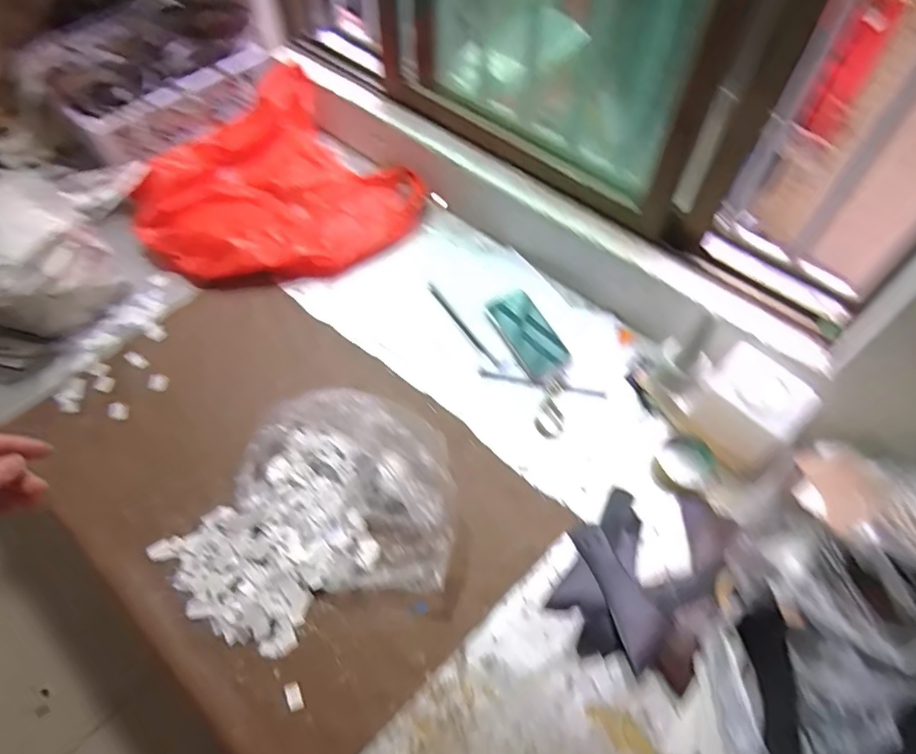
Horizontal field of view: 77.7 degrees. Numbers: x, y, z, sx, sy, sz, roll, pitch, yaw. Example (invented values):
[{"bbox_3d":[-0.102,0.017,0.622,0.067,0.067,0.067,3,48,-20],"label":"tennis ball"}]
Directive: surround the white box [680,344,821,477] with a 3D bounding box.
[{"bbox_3d":[0.394,0.047,0.782,0.104,0.112,0.131,-37,64,-22],"label":"white box"}]

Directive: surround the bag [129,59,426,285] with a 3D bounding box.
[{"bbox_3d":[-0.335,-0.331,1.024,0.430,0.113,0.426,34,63,20],"label":"bag"}]

